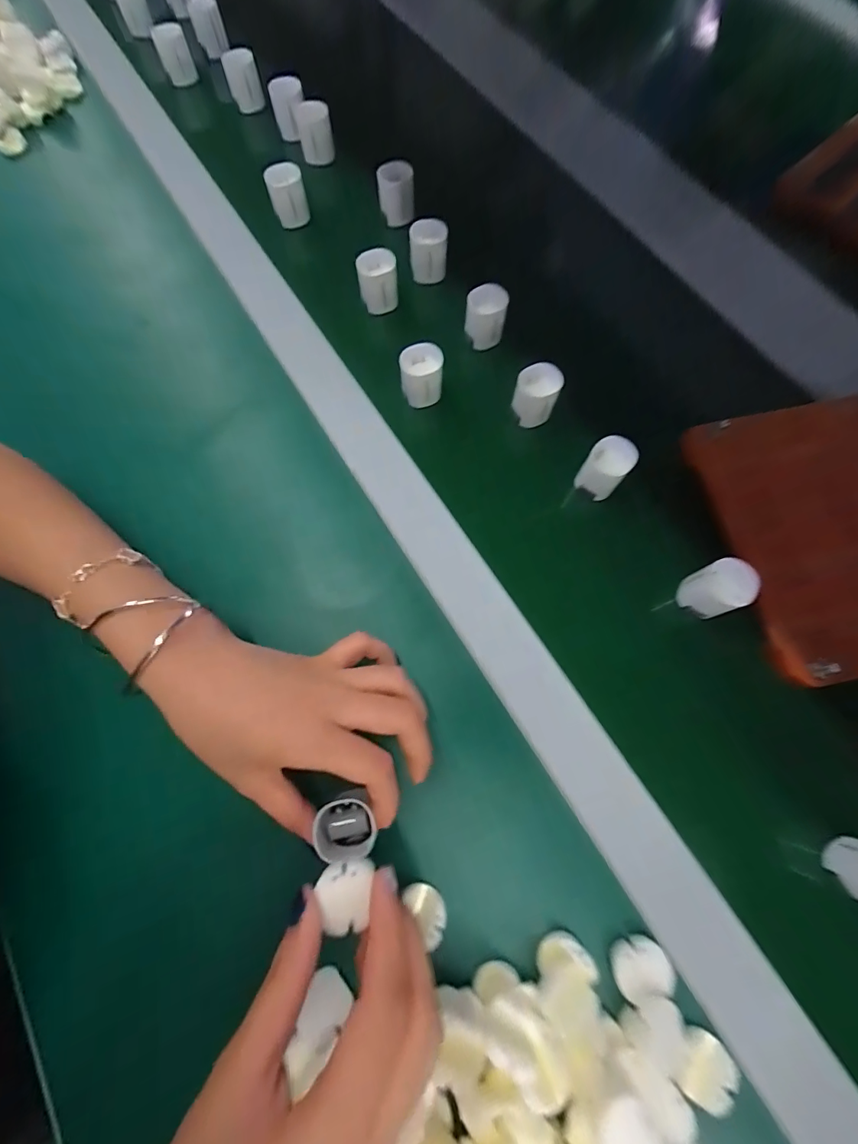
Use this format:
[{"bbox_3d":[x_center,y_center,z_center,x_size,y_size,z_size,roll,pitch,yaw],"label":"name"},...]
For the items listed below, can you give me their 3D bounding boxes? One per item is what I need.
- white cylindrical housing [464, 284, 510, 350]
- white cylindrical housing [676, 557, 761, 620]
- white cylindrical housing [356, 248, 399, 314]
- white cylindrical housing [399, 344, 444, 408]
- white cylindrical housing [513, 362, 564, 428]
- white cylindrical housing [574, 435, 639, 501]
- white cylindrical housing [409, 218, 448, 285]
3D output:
[{"bbox_3d":[0.046,-0.206,0.356,0.031,0.037,0.026,2,73,1],"label":"white cylindrical housing"},{"bbox_3d":[0.183,0.011,0.279,0.030,0.031,0.031,0,73,0],"label":"white cylindrical housing"},{"bbox_3d":[-0.042,-0.241,0.367,0.031,0.035,0.031,0,73,0],"label":"white cylindrical housing"},{"bbox_3d":[-0.005,-0.149,0.335,0.031,0.033,0.029,0,73,0],"label":"white cylindrical housing"},{"bbox_3d":[0.079,-0.131,0.326,0.030,0.037,0.027,22,74,6],"label":"white cylindrical housing"},{"bbox_3d":[0.124,-0.073,0.308,0.028,0.033,0.029,0,73,0],"label":"white cylindrical housing"},{"bbox_3d":[0.000,-0.276,0.378,0.031,0.036,0.031,2,73,1],"label":"white cylindrical housing"}]

